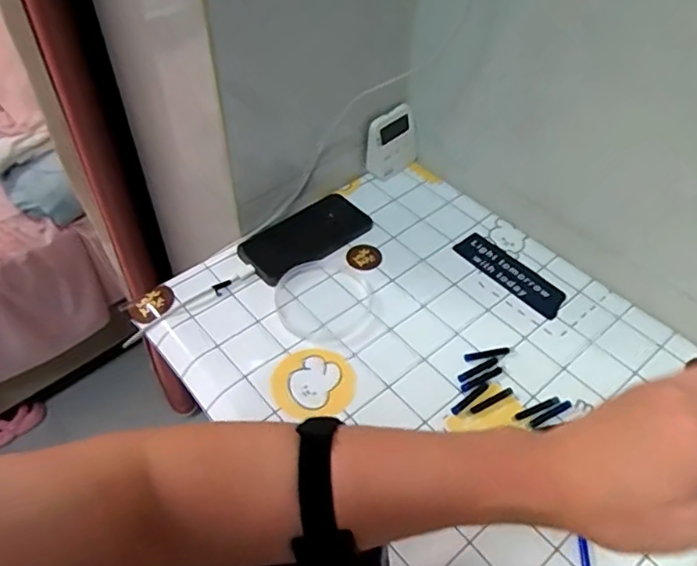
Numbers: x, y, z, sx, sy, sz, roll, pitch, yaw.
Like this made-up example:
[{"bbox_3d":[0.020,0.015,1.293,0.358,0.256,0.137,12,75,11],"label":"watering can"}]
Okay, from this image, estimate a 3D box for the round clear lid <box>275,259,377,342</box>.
[{"bbox_3d":[-0.024,0.016,0.621,0.101,0.010,0.098,1,48,-1],"label":"round clear lid"}]

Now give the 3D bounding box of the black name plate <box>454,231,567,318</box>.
[{"bbox_3d":[0.183,-0.011,0.662,0.045,0.006,0.135,-34,57,-27],"label":"black name plate"}]

